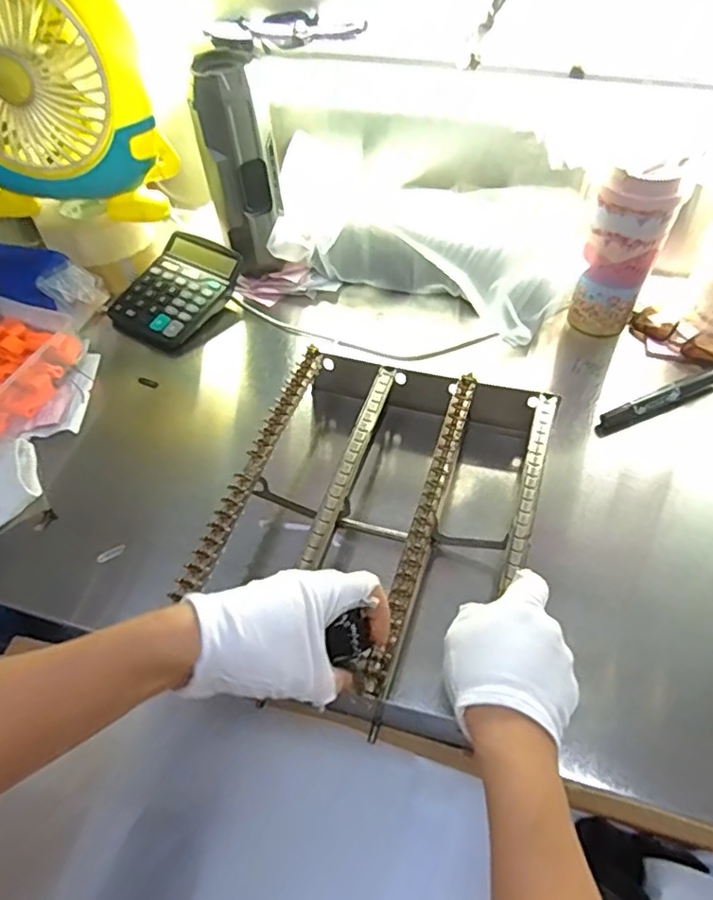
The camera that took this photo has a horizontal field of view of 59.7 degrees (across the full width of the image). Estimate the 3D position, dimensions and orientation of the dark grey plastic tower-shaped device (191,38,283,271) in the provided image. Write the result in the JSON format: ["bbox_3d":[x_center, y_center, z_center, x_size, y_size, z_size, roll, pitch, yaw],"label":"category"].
[{"bbox_3d":[-0.130,-0.309,0.701,0.080,0.218,0.056,-10,52,-5],"label":"dark grey plastic tower-shaped device"}]

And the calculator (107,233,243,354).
[{"bbox_3d":[-0.213,-0.195,0.747,0.123,0.039,0.158,30,59,24],"label":"calculator"}]

